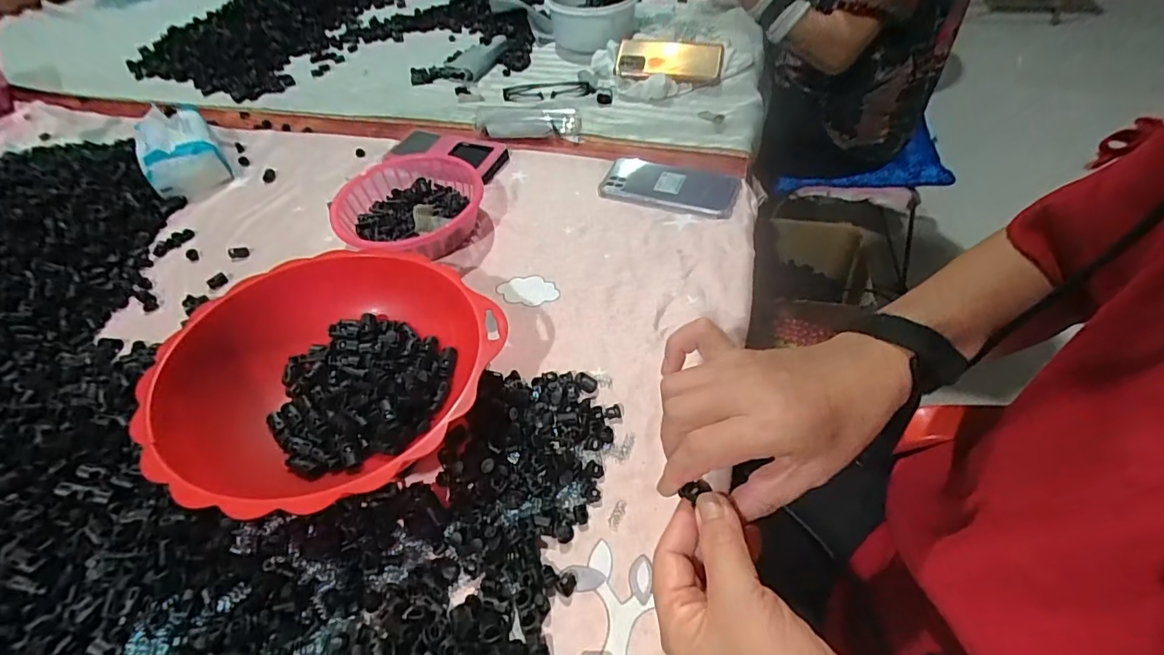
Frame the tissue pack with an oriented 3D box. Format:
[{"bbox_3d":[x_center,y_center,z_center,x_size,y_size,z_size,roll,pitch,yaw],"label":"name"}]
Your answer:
[{"bbox_3d":[-0.570,-0.254,0.721,0.094,0.062,0.163,-30,54,-19],"label":"tissue pack"}]

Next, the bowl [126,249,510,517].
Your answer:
[{"bbox_3d":[-0.195,0.045,0.417,0.227,0.092,0.234,-2,50,3],"label":"bowl"}]

